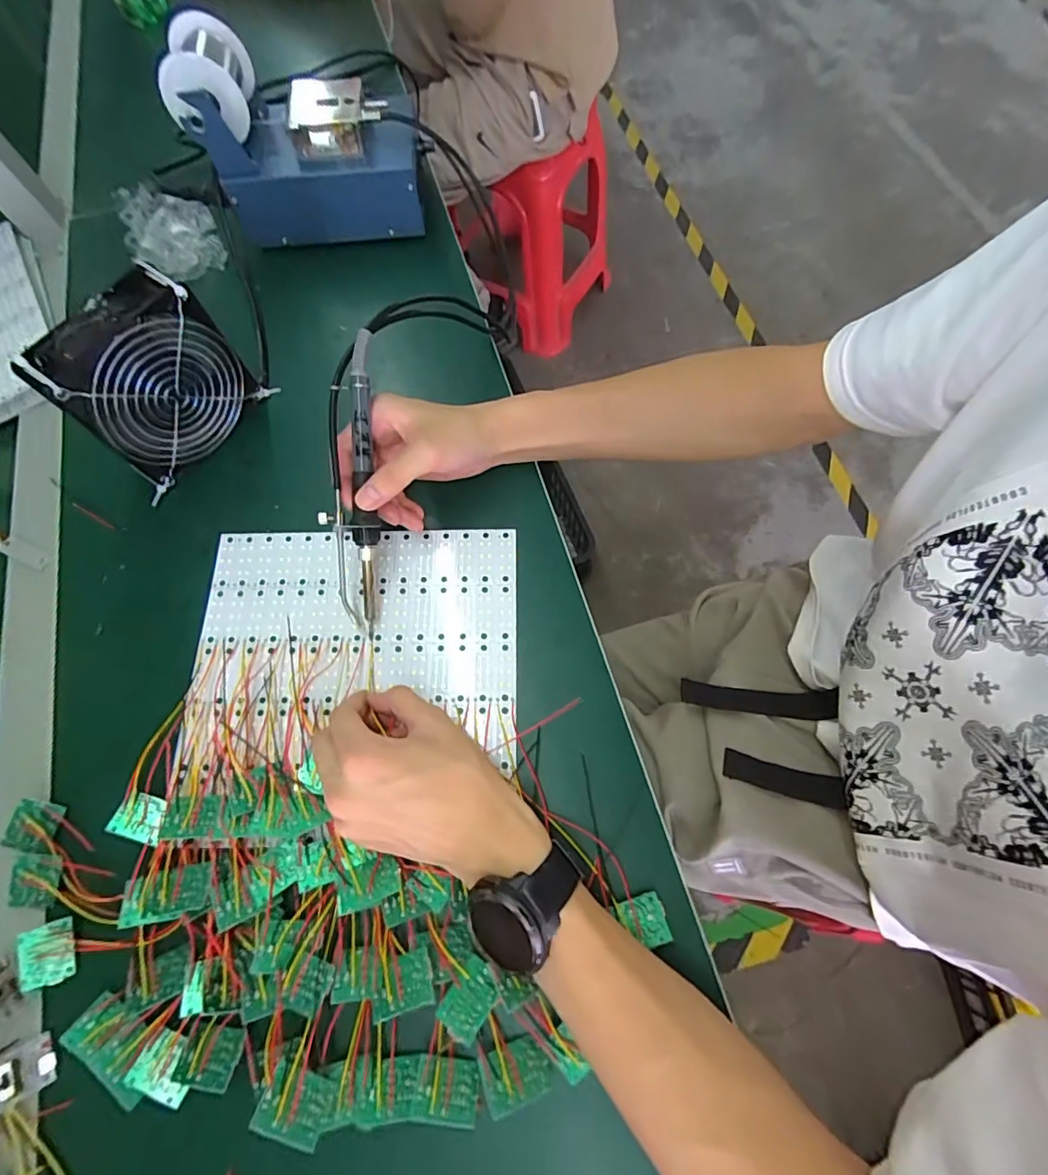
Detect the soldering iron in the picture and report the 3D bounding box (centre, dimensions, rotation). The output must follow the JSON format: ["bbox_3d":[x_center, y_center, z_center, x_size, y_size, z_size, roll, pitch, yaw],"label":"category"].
[{"bbox_3d":[-0.123,-0.071,0.365,0.036,0.019,0.211,1,96,2],"label":"soldering iron"}]

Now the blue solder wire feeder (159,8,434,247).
[{"bbox_3d":[-0.198,-0.416,0.481,0.192,0.133,0.108,0,70,2],"label":"blue solder wire feeder"}]

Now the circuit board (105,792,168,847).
[{"bbox_3d":[-0.247,0.149,0.334,0.033,0.004,0.025,19,56,0],"label":"circuit board"}]

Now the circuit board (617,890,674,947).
[{"bbox_3d":[0.073,0.199,0.308,0.025,0.004,0.026,-11,55,-11],"label":"circuit board"}]

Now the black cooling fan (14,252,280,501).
[{"bbox_3d":[-0.280,-0.154,0.397,0.054,0.117,0.127,29,74,12],"label":"black cooling fan"}]

